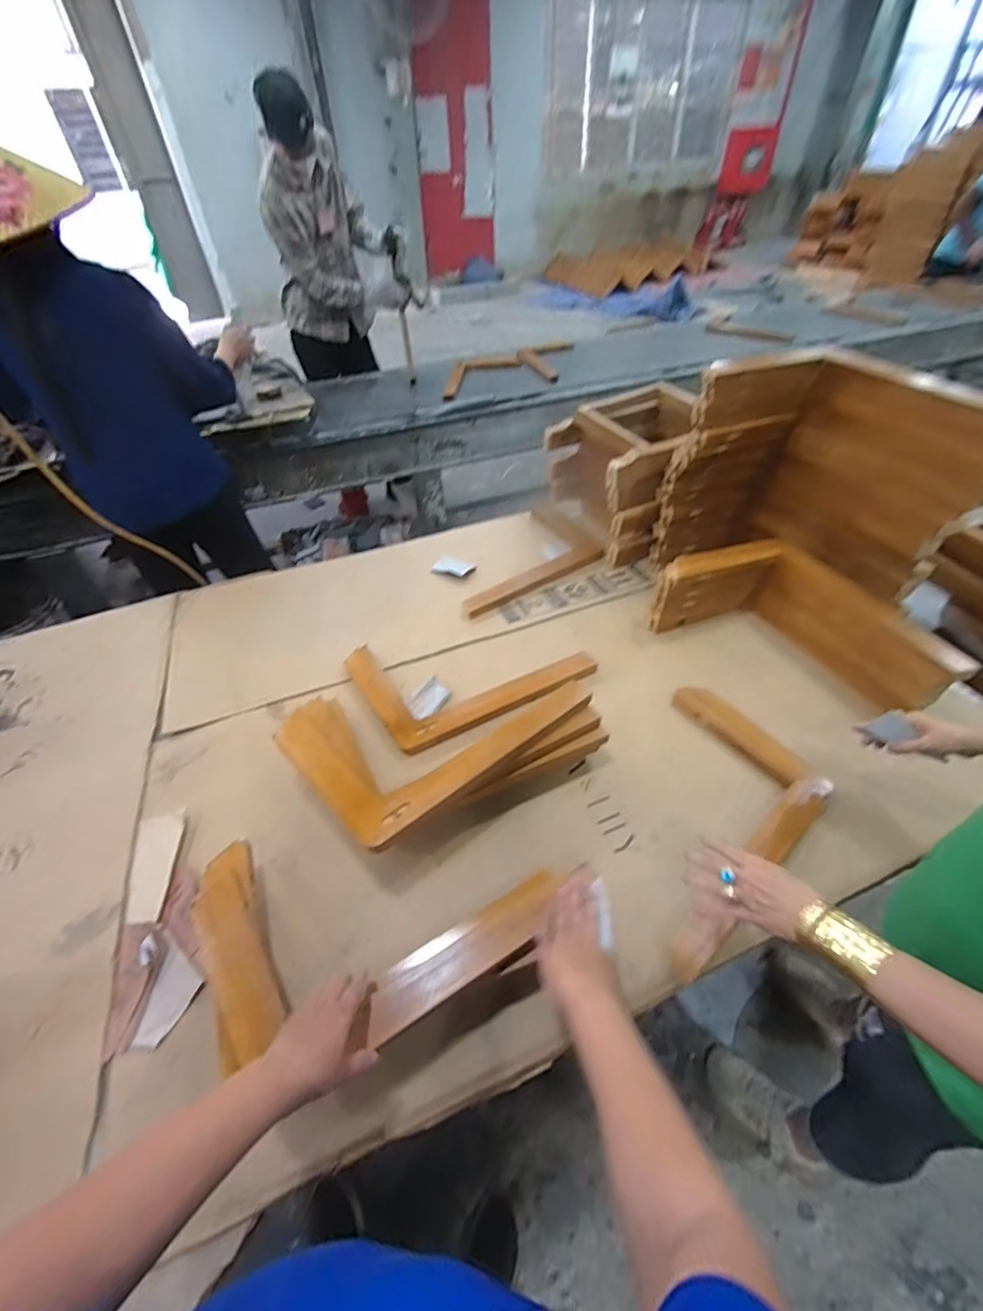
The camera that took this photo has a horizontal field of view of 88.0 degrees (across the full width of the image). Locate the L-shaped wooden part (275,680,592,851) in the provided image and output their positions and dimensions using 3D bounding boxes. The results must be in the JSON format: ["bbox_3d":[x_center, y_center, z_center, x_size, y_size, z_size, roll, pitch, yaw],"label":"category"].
[{"bbox_3d":[-0.099,0.107,0.902,0.487,0.043,0.332,-28,51,-22],"label":"L-shaped wooden part"}]

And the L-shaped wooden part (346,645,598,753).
[{"bbox_3d":[-0.050,0.029,1.126,0.484,0.039,0.302,-20,48,-15],"label":"L-shaped wooden part"}]

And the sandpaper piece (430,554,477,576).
[{"bbox_3d":[-0.103,-0.245,1.394,0.111,0.017,0.069,20,51,21],"label":"sandpaper piece"}]

